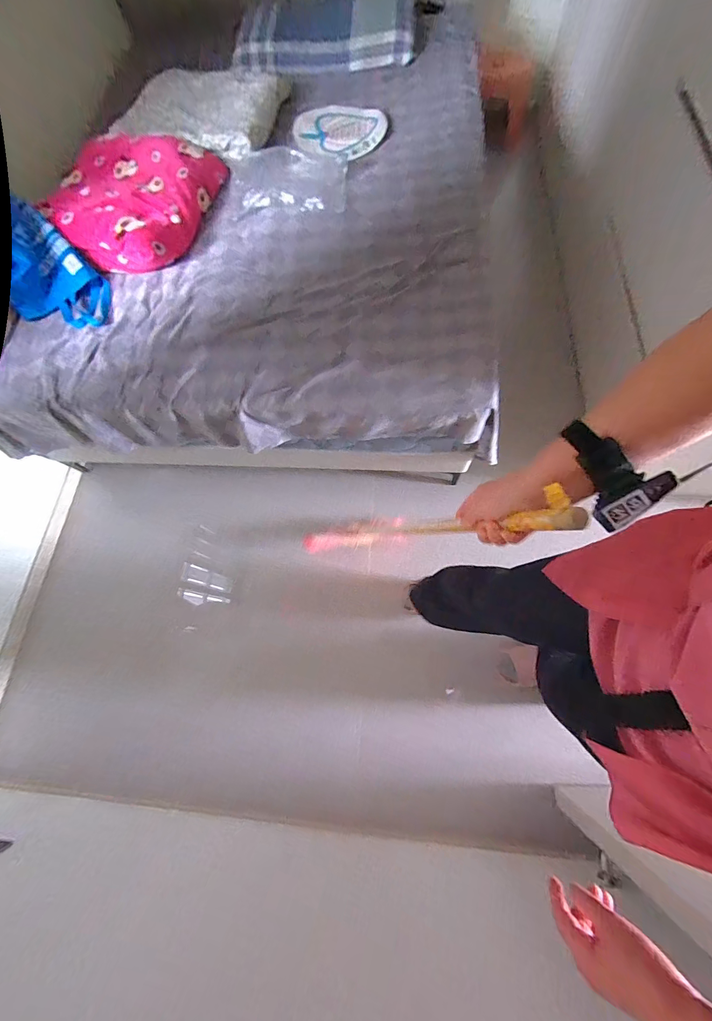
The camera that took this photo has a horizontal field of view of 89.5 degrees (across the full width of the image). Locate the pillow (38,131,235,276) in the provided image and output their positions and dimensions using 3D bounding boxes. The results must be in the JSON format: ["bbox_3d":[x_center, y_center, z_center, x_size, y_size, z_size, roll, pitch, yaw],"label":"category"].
[{"bbox_3d":[-0.686,-0.959,1.077,0.458,0.088,0.487,16,77,6],"label":"pillow"}]

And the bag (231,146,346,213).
[{"bbox_3d":[-0.208,-1.018,1.098,0.352,0.058,0.227,2,71,5],"label":"bag"}]

